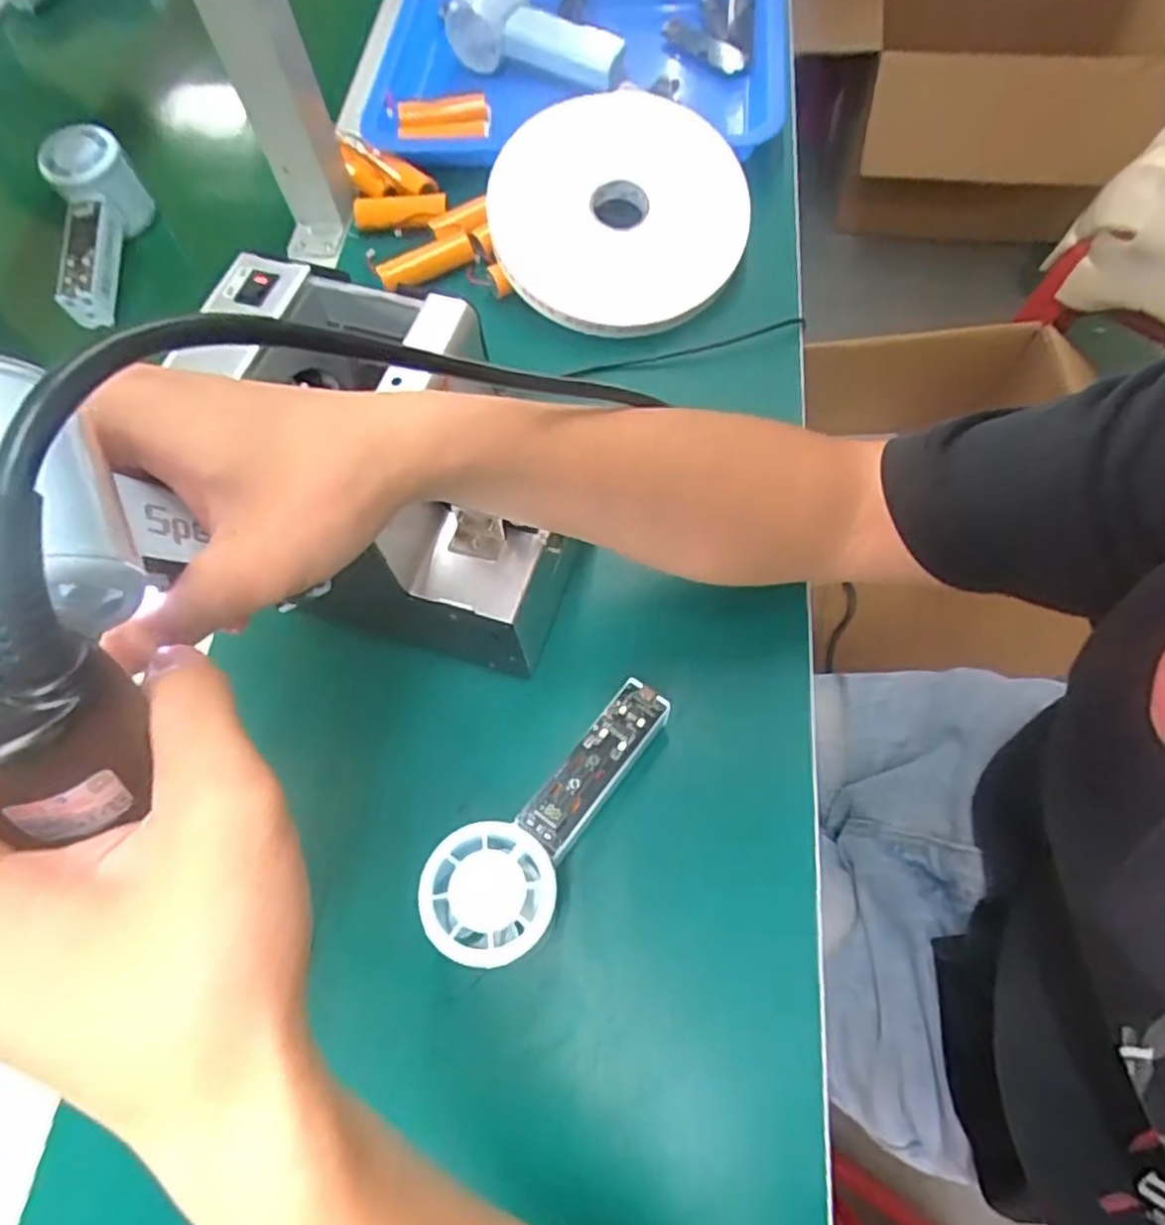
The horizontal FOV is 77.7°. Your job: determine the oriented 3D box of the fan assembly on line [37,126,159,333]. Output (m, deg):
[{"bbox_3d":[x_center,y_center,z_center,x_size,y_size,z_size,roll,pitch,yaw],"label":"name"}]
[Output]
[{"bbox_3d":[-0.364,-0.292,0.542,0.059,0.059,0.138,-13,66,-2],"label":"fan assembly on line"}]

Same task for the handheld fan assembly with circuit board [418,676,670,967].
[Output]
[{"bbox_3d":[-0.011,0.089,0.333,0.053,0.028,0.146,34,72,17],"label":"handheld fan assembly with circuit board"}]

